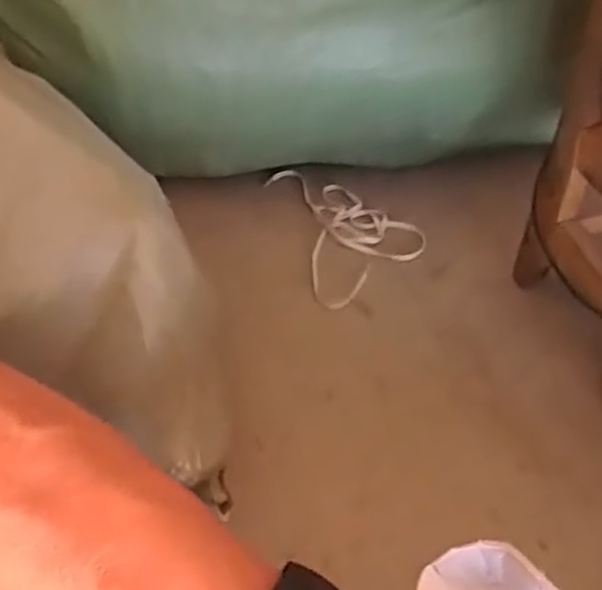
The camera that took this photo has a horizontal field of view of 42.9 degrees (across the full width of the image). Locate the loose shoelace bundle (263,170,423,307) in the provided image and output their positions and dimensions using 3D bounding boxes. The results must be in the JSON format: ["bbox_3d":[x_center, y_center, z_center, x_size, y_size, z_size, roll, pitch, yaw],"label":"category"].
[{"bbox_3d":[0.075,-0.099,1.122,0.188,0.018,0.285,-13,50,-14],"label":"loose shoelace bundle"}]

